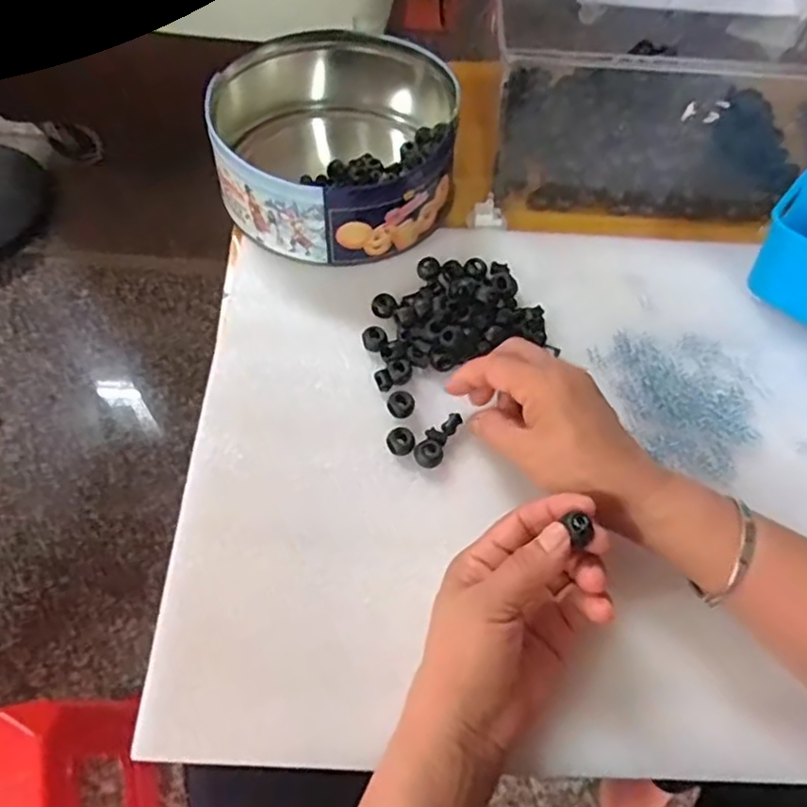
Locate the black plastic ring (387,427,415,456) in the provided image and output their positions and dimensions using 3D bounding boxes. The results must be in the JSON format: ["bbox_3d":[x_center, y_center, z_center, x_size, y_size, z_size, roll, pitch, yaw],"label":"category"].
[{"bbox_3d":[-0.002,0.025,0.415,0.017,0.010,0.017,1,60,-2],"label":"black plastic ring"}]

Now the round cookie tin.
[{"bbox_3d":[-0.050,-0.196,0.504,0.177,0.070,0.172,-4,60,-6],"label":"round cookie tin"}]

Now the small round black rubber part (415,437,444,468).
[{"bbox_3d":[0.016,0.031,0.411,0.016,0.006,0.018,-26,64,-17],"label":"small round black rubber part"}]

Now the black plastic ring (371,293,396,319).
[{"bbox_3d":[-0.014,-0.071,0.469,0.017,0.007,0.021,5,60,0],"label":"black plastic ring"}]

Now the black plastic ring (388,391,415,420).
[{"bbox_3d":[-0.002,0.001,0.428,0.017,0.009,0.018,1,60,-2],"label":"black plastic ring"}]

